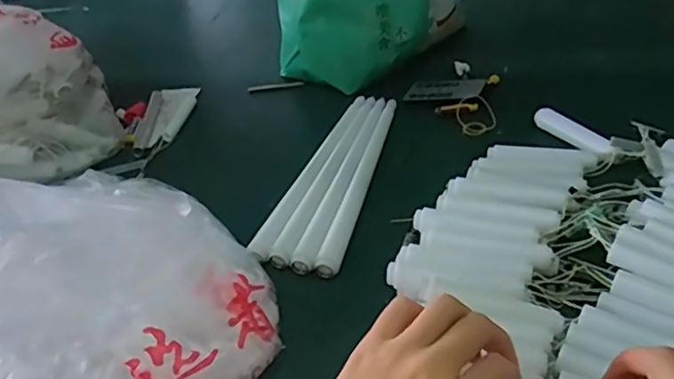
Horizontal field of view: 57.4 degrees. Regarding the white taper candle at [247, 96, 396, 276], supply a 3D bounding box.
[{"bbox_3d":[-0.003,-0.016,0.570,0.020,0.020,0.242,7,41,22],"label":"white taper candle"}]

